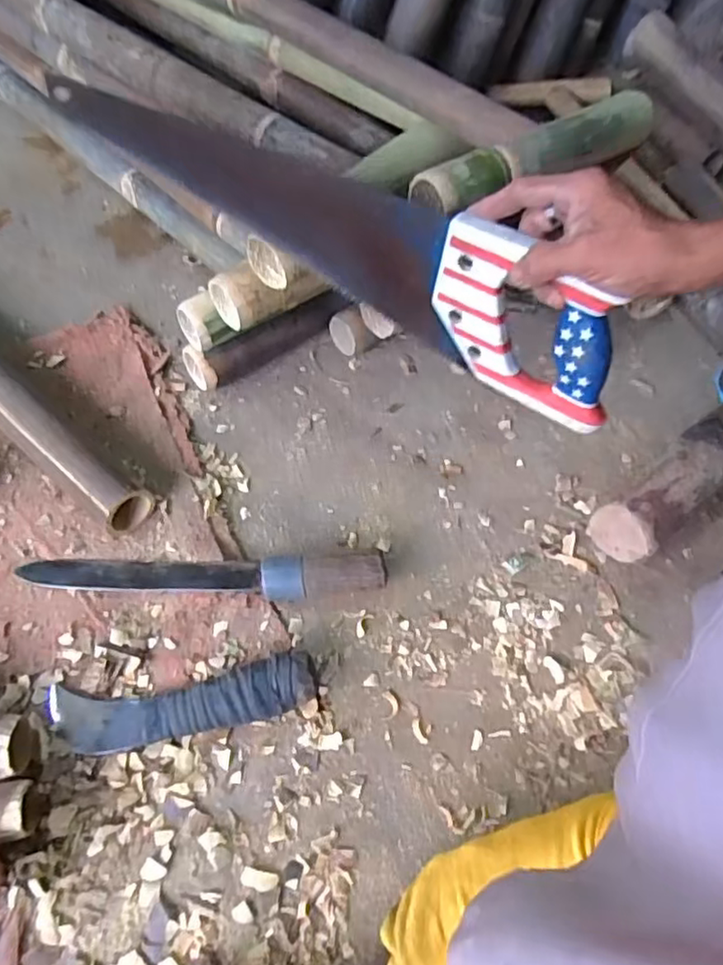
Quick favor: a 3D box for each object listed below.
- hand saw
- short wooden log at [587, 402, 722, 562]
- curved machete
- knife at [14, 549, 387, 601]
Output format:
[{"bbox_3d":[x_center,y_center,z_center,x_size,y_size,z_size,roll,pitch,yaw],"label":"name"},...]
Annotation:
[{"bbox_3d":[-0.028,-0.196,0.475,0.474,0.106,0.034,31,60,11],"label":"hand saw"},{"bbox_3d":[0.334,-0.012,0.631,0.251,0.091,0.062,-33,65,-23],"label":"short wooden log"},{"bbox_3d":[-0.143,0.175,0.505,0.209,0.042,0.051,-4,58,-7],"label":"curved machete"},{"bbox_3d":[-0.139,0.079,0.566,0.315,0.036,0.041,4,57,-3],"label":"knife"}]

